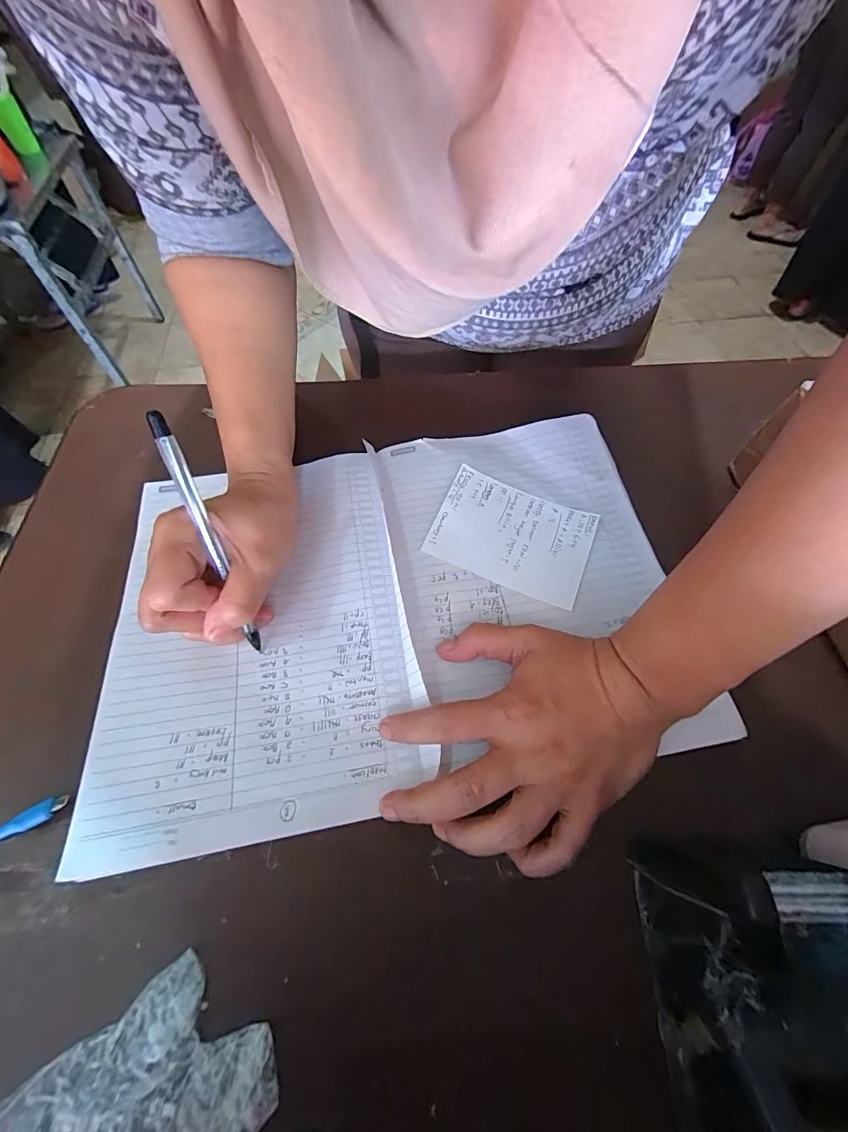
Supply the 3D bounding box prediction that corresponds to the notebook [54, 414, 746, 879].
[{"bbox_3d":[-0.018,0.015,0.274,0.344,0.020,0.239,-10,59,-4],"label":"notebook"}]

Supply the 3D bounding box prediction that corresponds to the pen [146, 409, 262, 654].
[{"bbox_3d":[-0.113,-0.010,0.227,0.007,0.139,0.006,-15,26,-7],"label":"pen"}]

